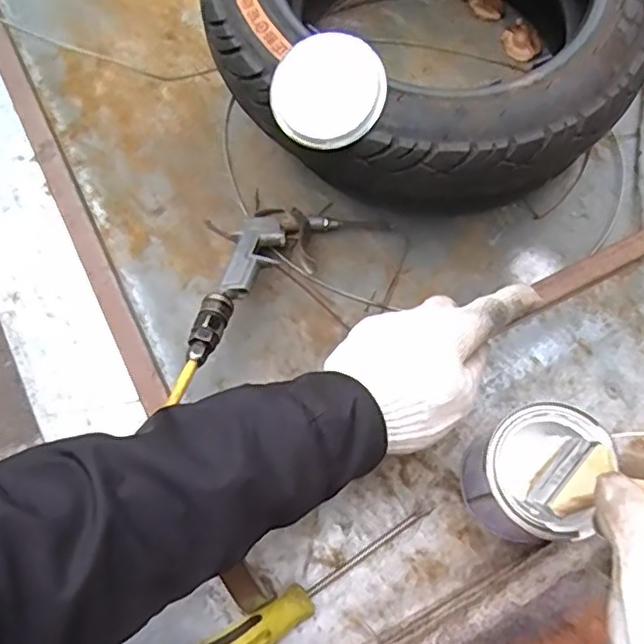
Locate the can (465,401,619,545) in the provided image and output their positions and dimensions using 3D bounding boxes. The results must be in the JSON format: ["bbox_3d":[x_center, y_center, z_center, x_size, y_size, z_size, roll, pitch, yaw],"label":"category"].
[{"bbox_3d":[0.150,0.110,0.469,0.077,0.097,0.089,26,74,3],"label":"can"}]

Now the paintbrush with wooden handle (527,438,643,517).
[{"bbox_3d":[0.172,0.097,0.369,0.052,0.138,0.014,-41,96,-13],"label":"paintbrush with wooden handle"}]

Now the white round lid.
[{"bbox_3d":[0.005,-0.160,0.443,0.079,0.007,0.076,0,88,11],"label":"white round lid"}]

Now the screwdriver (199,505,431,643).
[{"bbox_3d":[-0.011,0.203,0.472,0.219,0.028,0.031,-29,74,-23],"label":"screwdriver"}]

